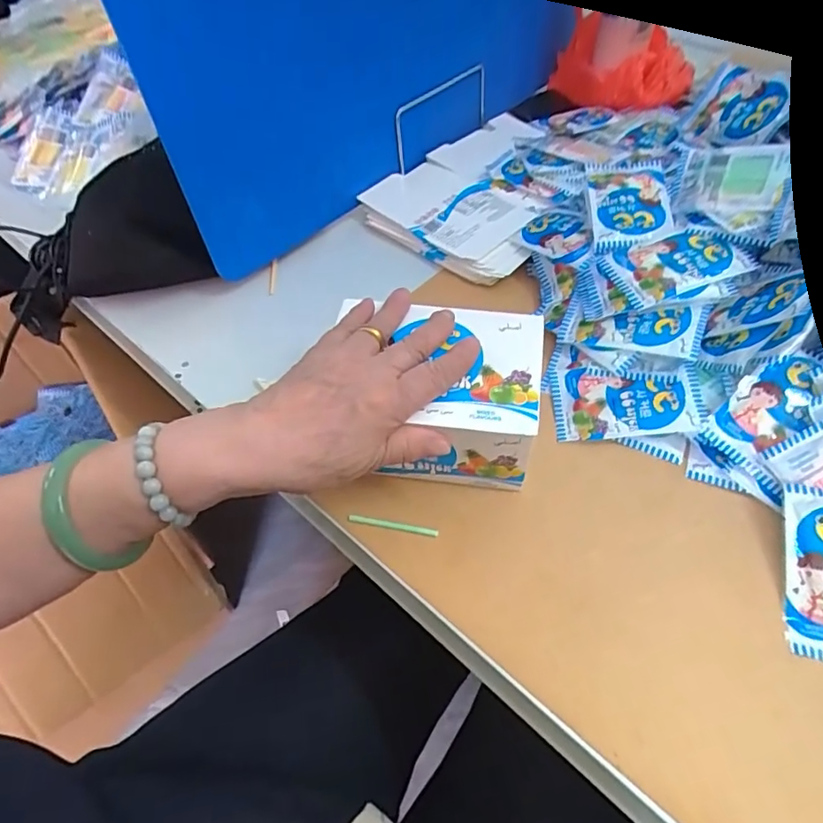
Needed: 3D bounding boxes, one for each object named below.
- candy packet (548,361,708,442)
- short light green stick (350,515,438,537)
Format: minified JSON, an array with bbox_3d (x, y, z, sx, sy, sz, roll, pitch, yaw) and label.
[{"bbox_3d":[0.159,-0.012,0.407,0.098,0.025,0.063,1,53,2],"label":"candy packet"},{"bbox_3d":[-0.012,0.075,0.363,0.060,0.004,0.005,9,54,8],"label":"short light green stick"}]

